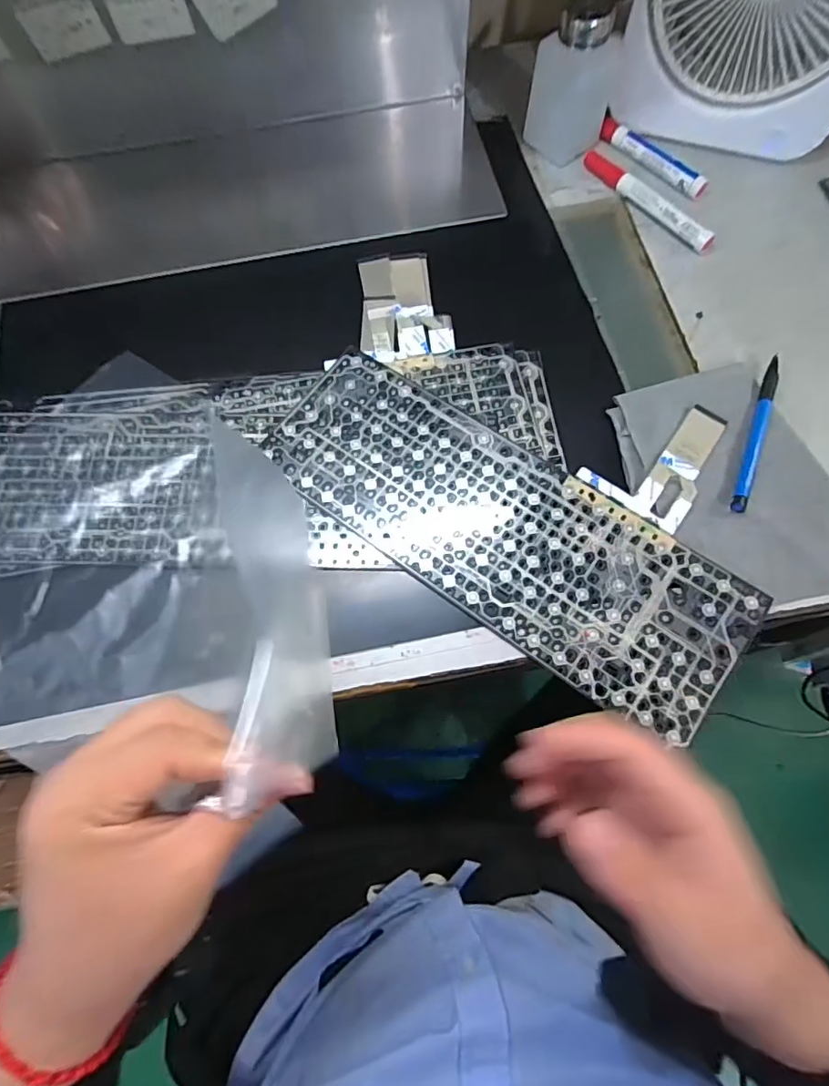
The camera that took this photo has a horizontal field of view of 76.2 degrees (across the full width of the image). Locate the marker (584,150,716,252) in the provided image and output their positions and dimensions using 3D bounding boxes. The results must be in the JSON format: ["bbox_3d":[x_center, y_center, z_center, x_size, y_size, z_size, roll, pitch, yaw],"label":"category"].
[{"bbox_3d":[0.201,-0.301,0.463,0.016,0.019,0.145,-36,72,-11],"label":"marker"}]

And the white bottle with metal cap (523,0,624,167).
[{"bbox_3d":[0.136,-0.396,0.449,0.066,0.105,0.048,16,70,8],"label":"white bottle with metal cap"}]

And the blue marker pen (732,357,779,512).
[{"bbox_3d":[0.243,-0.080,0.372,0.011,0.006,0.134,22,71,10],"label":"blue marker pen"}]

